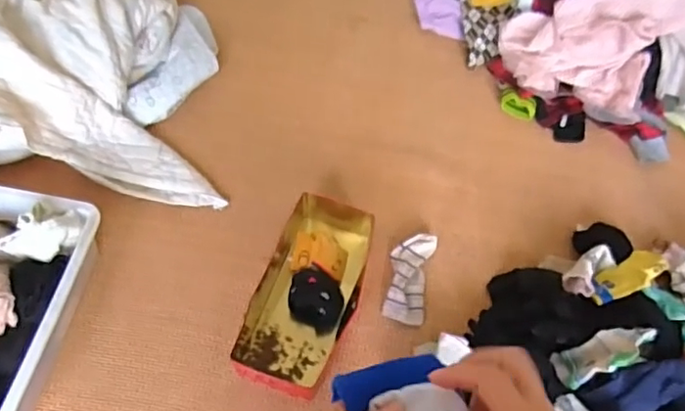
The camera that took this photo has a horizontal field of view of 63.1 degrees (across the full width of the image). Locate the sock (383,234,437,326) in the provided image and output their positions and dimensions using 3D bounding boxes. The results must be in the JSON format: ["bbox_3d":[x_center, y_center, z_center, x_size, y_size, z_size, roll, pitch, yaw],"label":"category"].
[{"bbox_3d":[0.110,0.115,0.908,0.065,0.018,0.149,12,64,3],"label":"sock"}]

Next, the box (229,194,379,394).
[{"bbox_3d":[-0.056,0.130,0.870,0.159,0.067,0.313,20,65,7],"label":"box"}]

